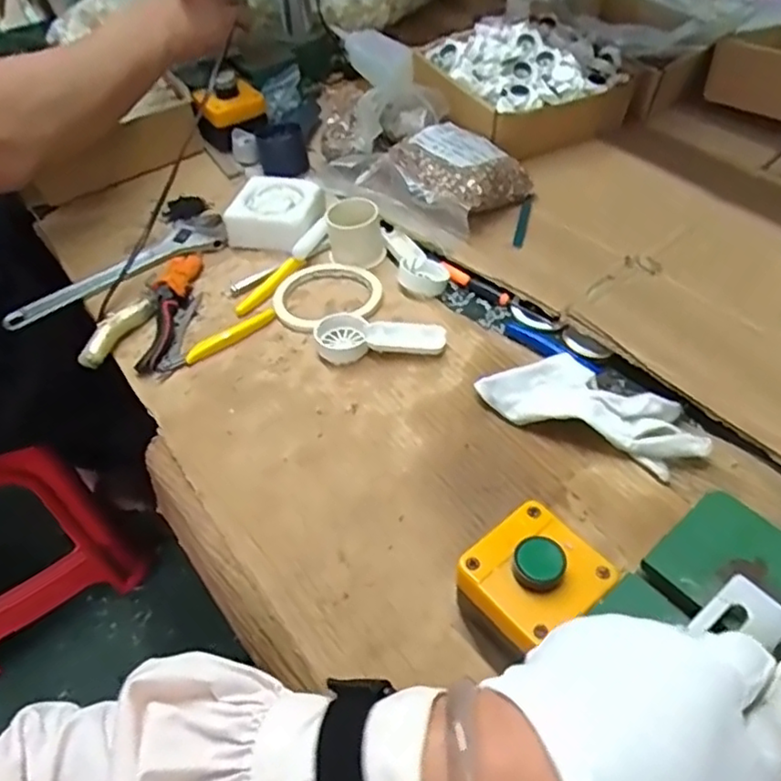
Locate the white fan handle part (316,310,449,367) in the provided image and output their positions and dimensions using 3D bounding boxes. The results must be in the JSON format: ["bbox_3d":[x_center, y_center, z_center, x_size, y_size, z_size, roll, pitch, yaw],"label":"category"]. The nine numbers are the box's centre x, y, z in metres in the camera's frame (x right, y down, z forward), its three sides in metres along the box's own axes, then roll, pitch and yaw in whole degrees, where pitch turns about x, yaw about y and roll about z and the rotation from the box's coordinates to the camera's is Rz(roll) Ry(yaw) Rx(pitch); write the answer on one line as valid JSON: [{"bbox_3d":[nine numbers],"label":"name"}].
[{"bbox_3d":[-0.008,-0.048,0.567,0.113,0.019,0.049,-1,49,5],"label":"white fan handle part"}]

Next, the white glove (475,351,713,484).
[{"bbox_3d":[0.152,0.012,0.485,0.163,0.034,0.056,20,54,22],"label":"white glove"}]

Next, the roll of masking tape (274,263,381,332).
[{"bbox_3d":[-0.062,-0.098,0.616,0.101,0.011,0.101,-3,49,3],"label":"roll of masking tape"}]

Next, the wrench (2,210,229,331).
[{"bbox_3d":[-0.278,-0.130,0.653,0.233,0.015,0.070,-30,53,-20],"label":"wrench"}]

